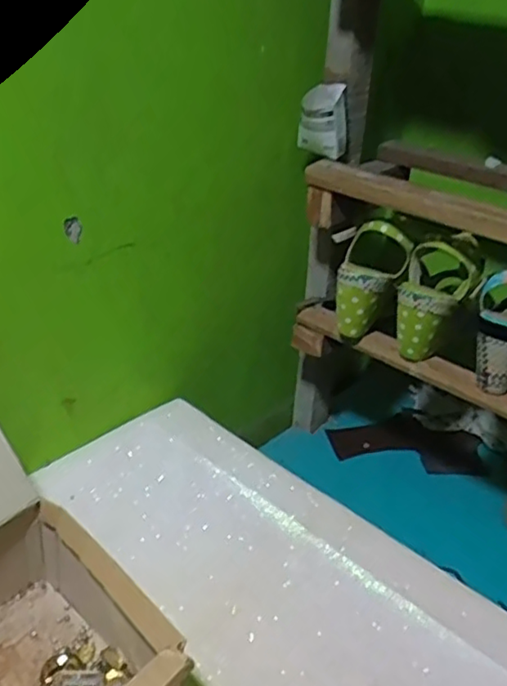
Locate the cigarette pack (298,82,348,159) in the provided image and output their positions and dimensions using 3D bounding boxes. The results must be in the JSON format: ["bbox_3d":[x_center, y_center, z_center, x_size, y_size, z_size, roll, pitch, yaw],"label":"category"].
[{"bbox_3d":[0.085,-0.270,0.782,0.054,0.079,0.026,16,34,17],"label":"cigarette pack"}]

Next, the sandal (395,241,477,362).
[{"bbox_3d":[0.207,-0.046,0.749,0.077,0.127,0.068,15,31,18],"label":"sandal"}]

